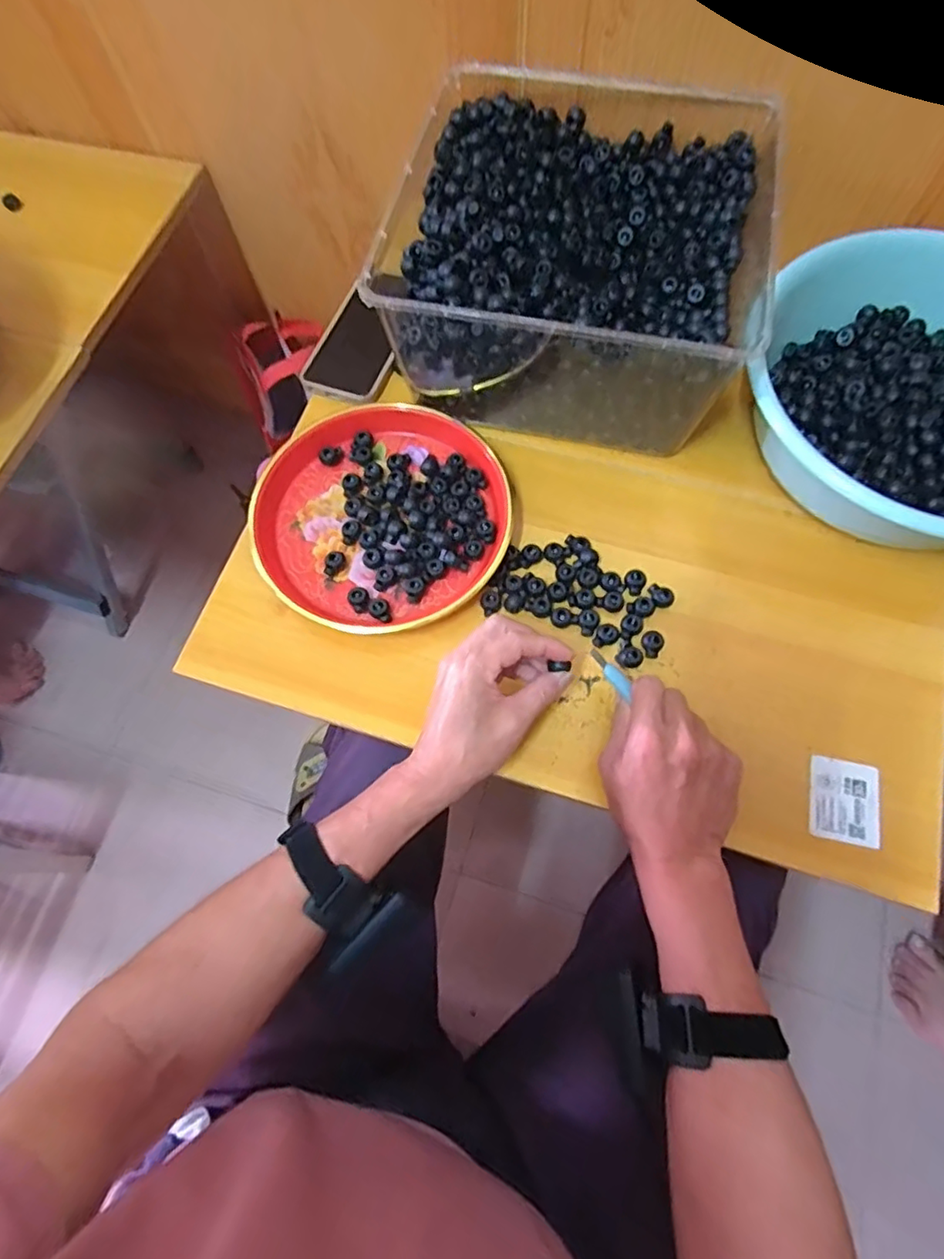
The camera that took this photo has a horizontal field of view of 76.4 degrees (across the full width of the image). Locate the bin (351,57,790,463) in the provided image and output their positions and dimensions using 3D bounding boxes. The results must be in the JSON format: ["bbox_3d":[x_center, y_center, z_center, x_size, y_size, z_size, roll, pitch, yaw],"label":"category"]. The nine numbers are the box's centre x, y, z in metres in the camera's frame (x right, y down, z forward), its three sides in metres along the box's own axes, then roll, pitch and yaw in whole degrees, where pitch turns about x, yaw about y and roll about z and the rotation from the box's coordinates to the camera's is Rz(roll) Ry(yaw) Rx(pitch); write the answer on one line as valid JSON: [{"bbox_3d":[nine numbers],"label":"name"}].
[{"bbox_3d":[0.092,-0.325,0.542,0.282,0.143,0.280,11,70,6],"label":"bin"}]

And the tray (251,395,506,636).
[{"bbox_3d":[-0.076,-0.106,0.530,0.209,0.027,0.222,0,70,1],"label":"tray"}]

